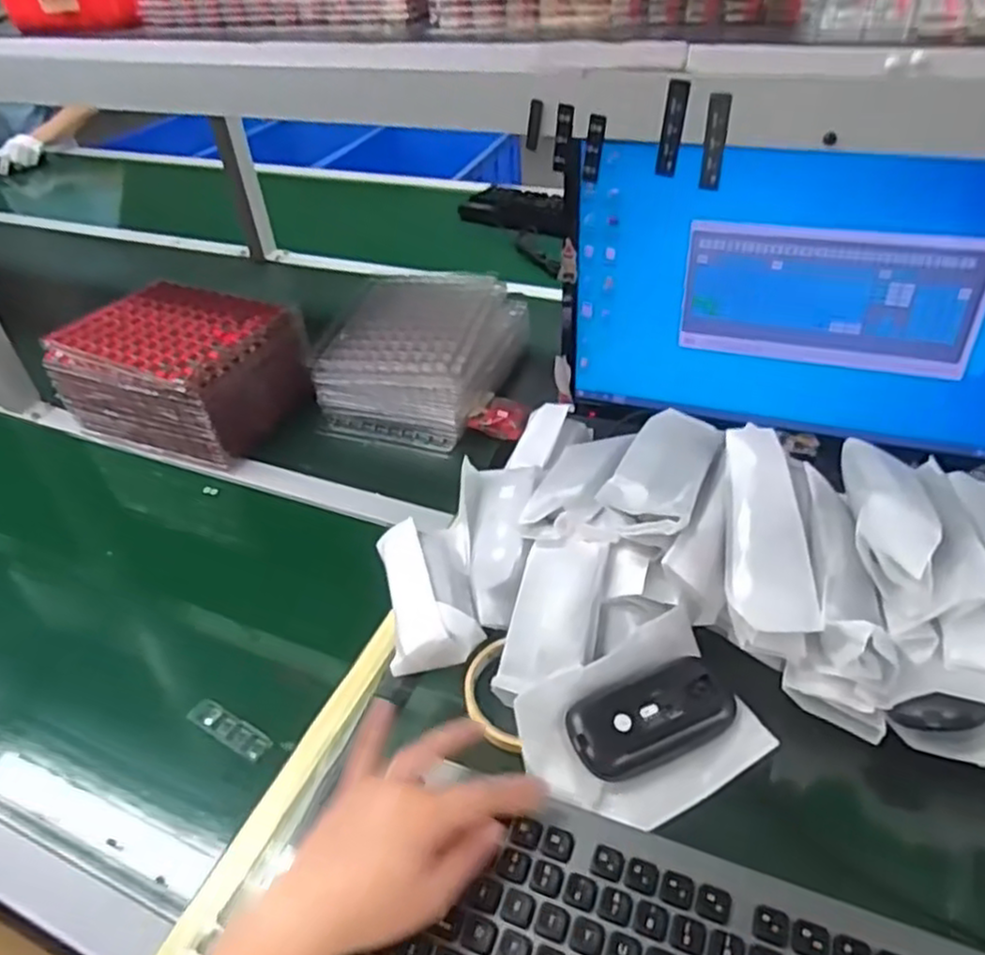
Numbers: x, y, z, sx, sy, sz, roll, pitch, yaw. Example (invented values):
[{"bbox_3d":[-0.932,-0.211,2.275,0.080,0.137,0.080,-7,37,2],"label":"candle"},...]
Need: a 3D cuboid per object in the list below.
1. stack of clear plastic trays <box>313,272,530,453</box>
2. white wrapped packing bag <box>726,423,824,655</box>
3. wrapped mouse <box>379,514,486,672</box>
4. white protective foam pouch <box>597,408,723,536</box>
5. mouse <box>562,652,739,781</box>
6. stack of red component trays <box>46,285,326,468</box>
[{"bbox_3d":[-0.094,-0.170,1.011,0.240,0.102,0.305,8,42,15],"label":"stack of clear plastic trays"},{"bbox_3d":[0.180,0.036,0.486,0.051,0.028,0.154,0,64,6],"label":"white wrapped packing bag"},{"bbox_3d":[-0.049,0.087,0.560,0.065,0.034,0.124,-10,40,-5],"label":"wrapped mouse"},{"bbox_3d":[0.127,-0.007,0.534,0.060,0.024,0.126,17,45,24],"label":"white protective foam pouch"},{"bbox_3d":[0.102,0.155,0.471,0.107,0.024,0.055,-19,71,-15],"label":"mouse"},{"bbox_3d":[-0.390,-0.136,0.955,0.277,0.135,0.195,14,44,21],"label":"stack of red component trays"}]

